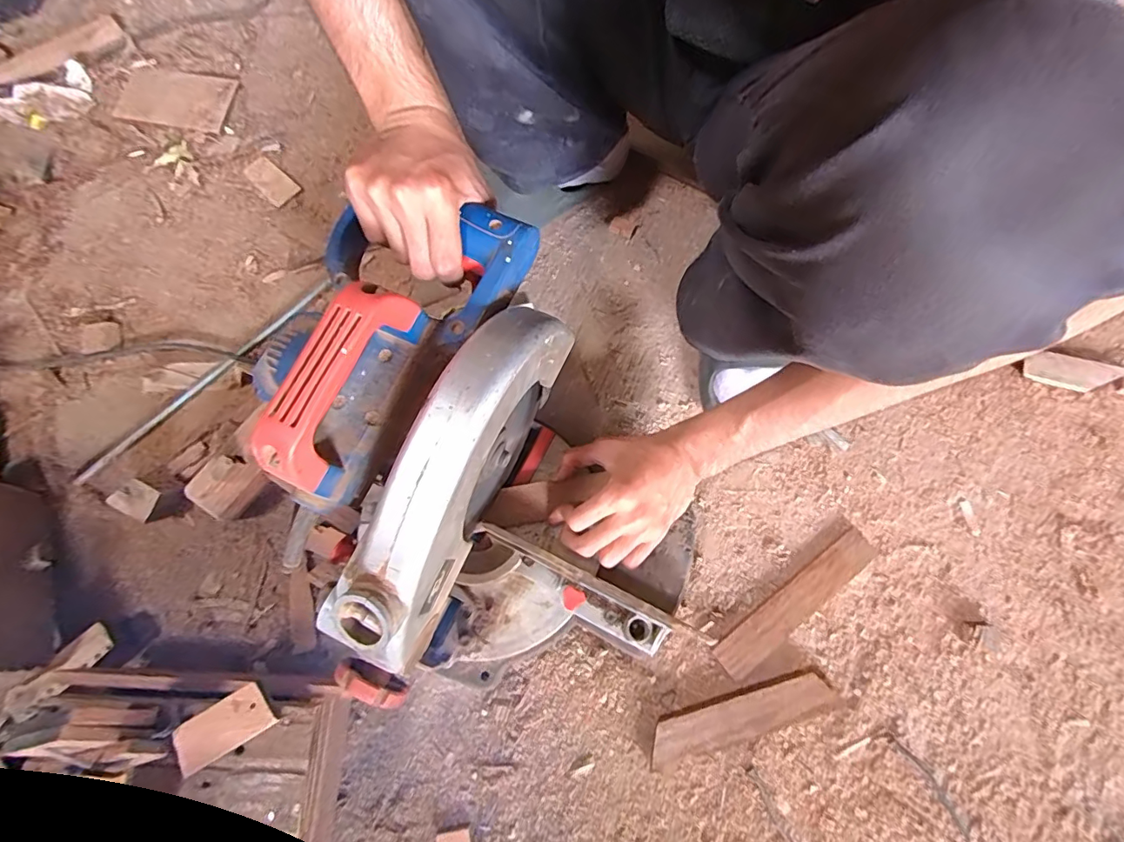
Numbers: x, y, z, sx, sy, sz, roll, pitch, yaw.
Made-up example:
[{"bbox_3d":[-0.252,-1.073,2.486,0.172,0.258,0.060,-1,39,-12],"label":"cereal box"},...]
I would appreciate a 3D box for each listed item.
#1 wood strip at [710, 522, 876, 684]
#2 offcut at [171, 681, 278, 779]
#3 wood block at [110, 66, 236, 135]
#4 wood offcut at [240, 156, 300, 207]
[{"bbox_3d":[0.228,0.173,0.491,0.193,0.013,0.037,-37,76,-11],"label":"wood strip"},{"bbox_3d":[-0.243,0.219,0.364,0.067,0.004,0.034,-32,75,-10],"label":"offcut"},{"bbox_3d":[-0.515,-0.433,0.677,0.151,0.010,0.096,9,73,3],"label":"wood block"},{"bbox_3d":[-0.370,-0.305,0.644,0.076,0.005,0.039,41,77,11],"label":"wood offcut"}]

